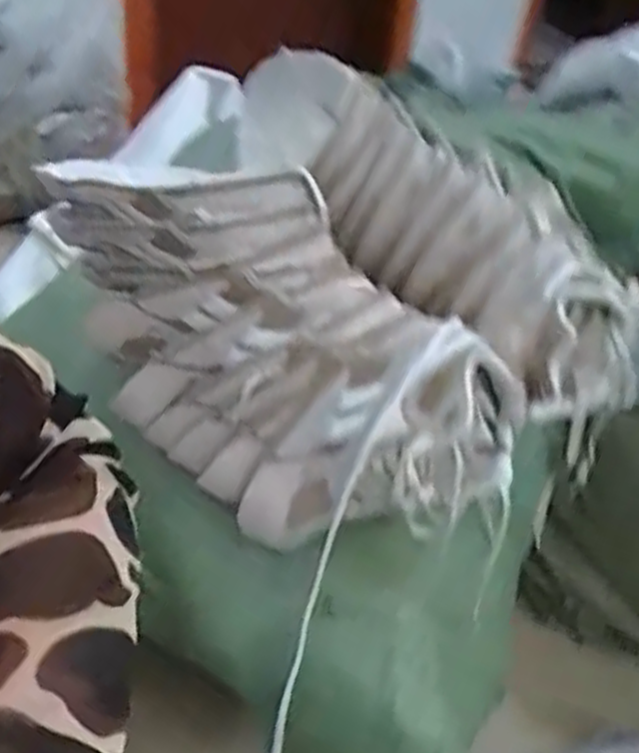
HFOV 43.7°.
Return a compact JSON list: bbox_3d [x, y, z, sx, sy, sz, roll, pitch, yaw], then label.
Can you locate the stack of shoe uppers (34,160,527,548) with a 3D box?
[{"bbox_3d":[-0.058,-0.041,0.679,0.446,0.200,0.208,32,43,32],"label":"stack of shoe uppers"}]

